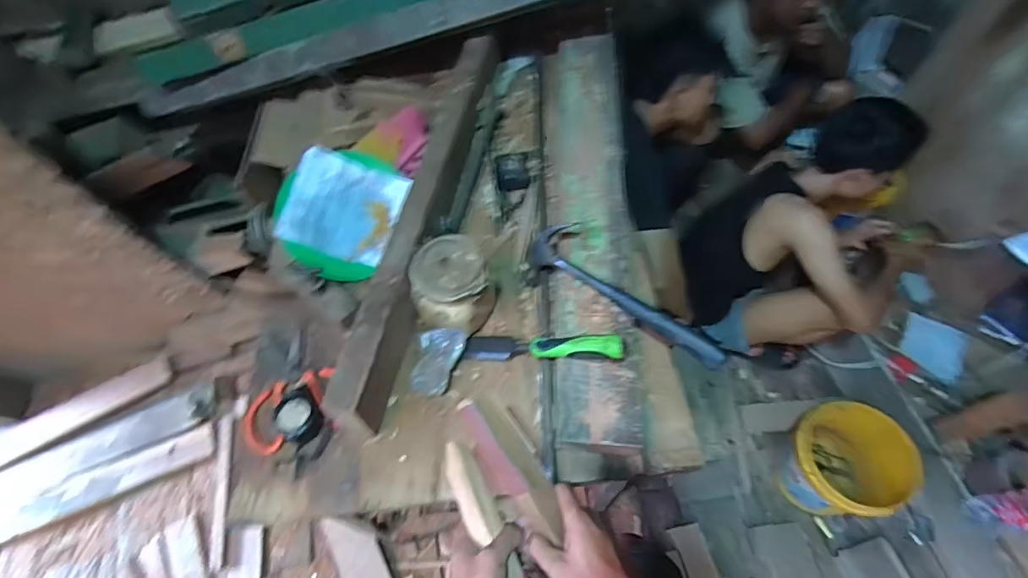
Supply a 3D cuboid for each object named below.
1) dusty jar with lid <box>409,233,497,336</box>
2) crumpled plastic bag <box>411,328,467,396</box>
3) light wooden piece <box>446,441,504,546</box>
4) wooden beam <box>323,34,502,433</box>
[{"bbox_3d":[-0.088,0.001,0.726,0.102,0.117,0.105,-1,63,3],"label":"dusty jar with lid"},{"bbox_3d":[-0.111,0.105,0.722,0.063,0.037,0.095,9,64,7],"label":"crumpled plastic bag"},{"bbox_3d":[-0.045,0.206,0.521,0.035,0.014,0.098,-24,66,-9],"label":"light wooden piece"},{"bbox_3d":[-0.133,-0.164,0.823,0.053,0.112,0.775,9,64,8],"label":"wooden beam"}]

